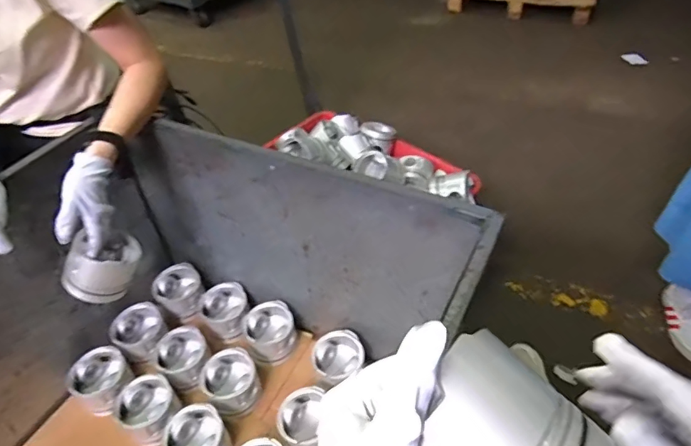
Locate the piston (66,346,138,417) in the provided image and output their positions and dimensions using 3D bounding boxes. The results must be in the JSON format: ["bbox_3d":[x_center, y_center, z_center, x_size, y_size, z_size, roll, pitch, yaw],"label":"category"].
[{"bbox_3d":[-0.476,0.313,0.949,0.103,0.086,0.103,-2,43,2],"label":"piston"}]

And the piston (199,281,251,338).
[{"bbox_3d":[-0.263,0.197,1.062,0.103,0.067,0.115,-16,45,-13],"label":"piston"}]

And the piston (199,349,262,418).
[{"bbox_3d":[-0.223,0.322,0.951,0.105,0.094,0.107,-30,49,-25],"label":"piston"}]

